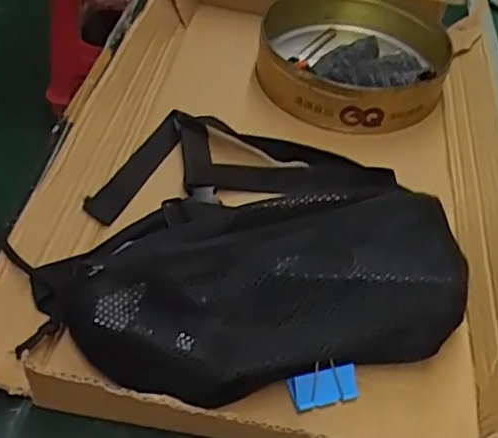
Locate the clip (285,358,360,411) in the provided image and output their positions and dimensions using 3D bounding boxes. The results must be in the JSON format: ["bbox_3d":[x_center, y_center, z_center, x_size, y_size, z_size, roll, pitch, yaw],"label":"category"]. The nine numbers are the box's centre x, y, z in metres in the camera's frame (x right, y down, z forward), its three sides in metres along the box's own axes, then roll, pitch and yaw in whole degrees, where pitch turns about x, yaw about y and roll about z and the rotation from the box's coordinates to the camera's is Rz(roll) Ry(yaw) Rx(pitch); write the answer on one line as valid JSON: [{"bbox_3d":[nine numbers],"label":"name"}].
[{"bbox_3d":[0.047,0.106,0.385,0.045,0.025,0.018,-8,48,-15],"label":"clip"}]

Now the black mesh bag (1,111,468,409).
[{"bbox_3d":[-0.015,0.002,0.442,0.274,0.073,0.270,-13,49,-19],"label":"black mesh bag"}]

